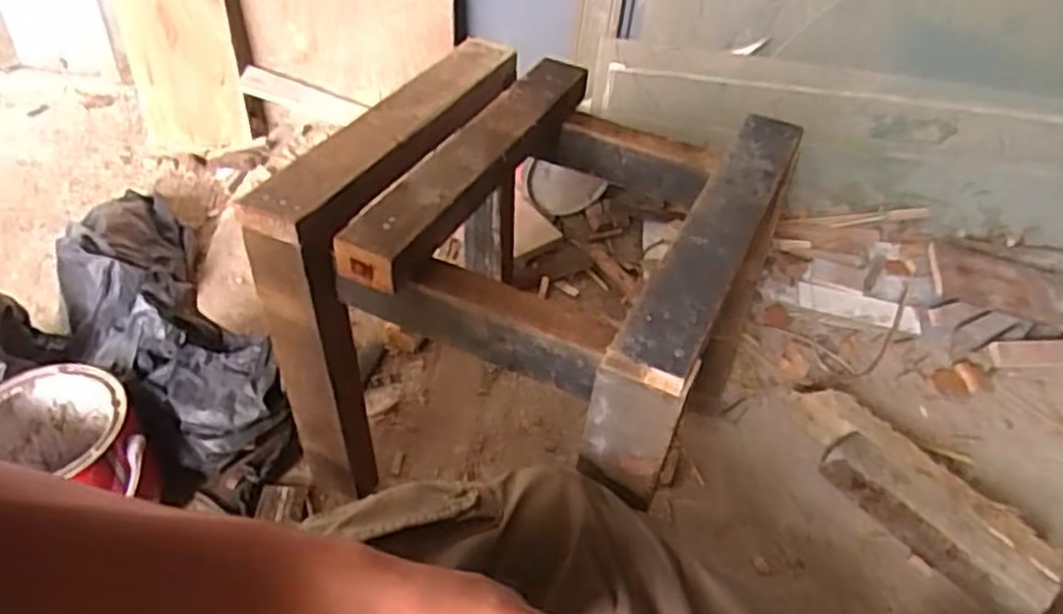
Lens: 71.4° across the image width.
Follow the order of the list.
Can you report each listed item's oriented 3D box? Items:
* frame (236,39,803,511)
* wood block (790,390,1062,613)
[{"bbox_3d":[0.004,-0.002,0.752,0.379,0.329,0.350,22,46,16],"label":"frame"},{"bbox_3d":[0.444,0.217,0.866,0.093,0.061,0.323,-26,52,-29],"label":"wood block"}]

